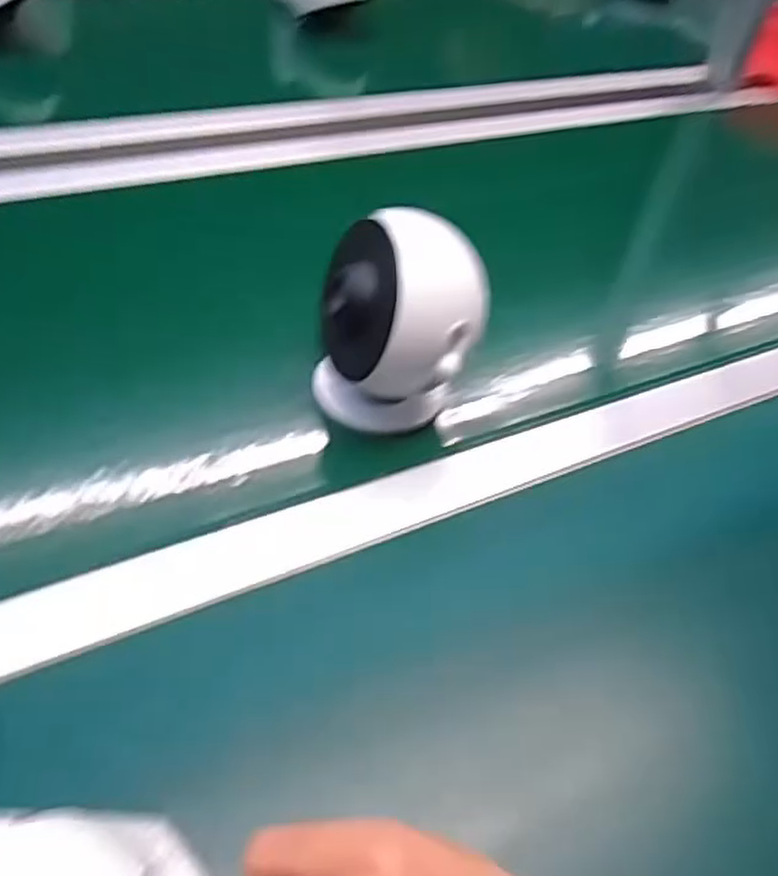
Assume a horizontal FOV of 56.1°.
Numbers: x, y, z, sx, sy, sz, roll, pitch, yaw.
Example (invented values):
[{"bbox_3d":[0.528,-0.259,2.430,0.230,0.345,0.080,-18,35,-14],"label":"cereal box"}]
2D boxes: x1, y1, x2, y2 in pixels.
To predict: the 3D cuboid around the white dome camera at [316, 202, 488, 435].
[{"bbox_3d":[0.006,-0.069,0.476,0.105,0.130,0.089,12,49,4],"label":"white dome camera"}]

